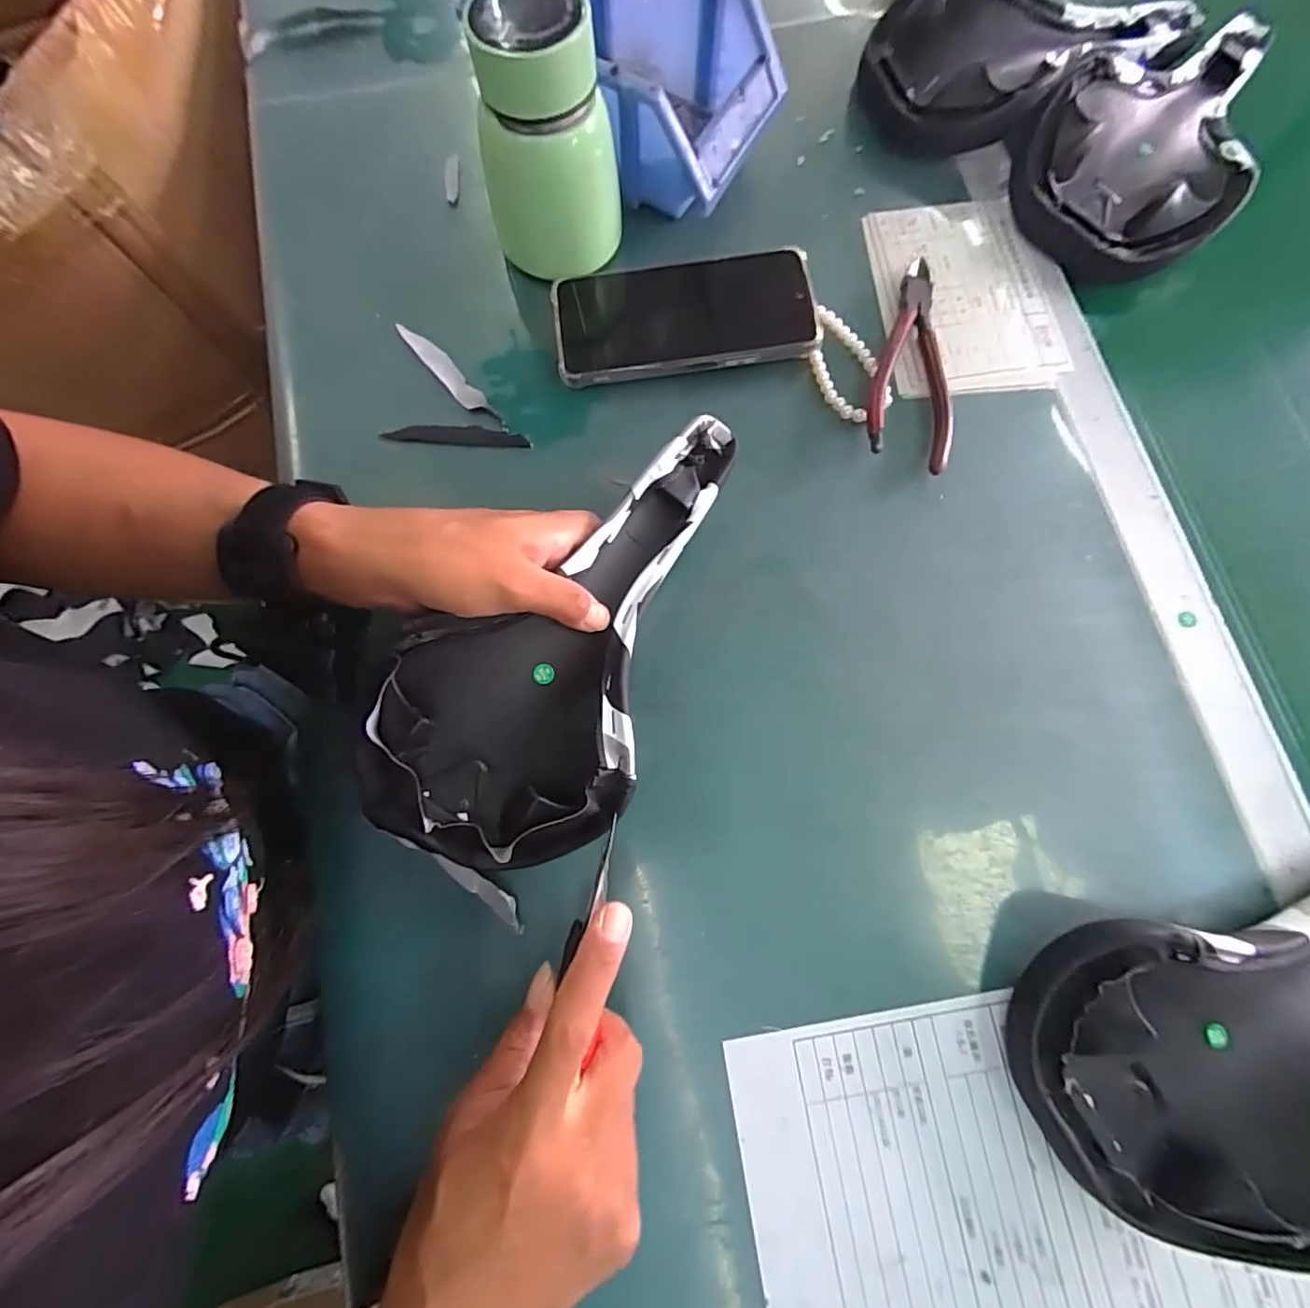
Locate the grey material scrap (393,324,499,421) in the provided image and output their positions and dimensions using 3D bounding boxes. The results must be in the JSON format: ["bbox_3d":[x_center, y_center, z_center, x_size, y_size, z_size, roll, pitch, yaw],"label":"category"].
[{"bbox_3d":[-0.137,-0.184,0.370,0.015,0.004,0.096,-41,80,-8],"label":"grey material scrap"}]

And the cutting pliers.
[{"bbox_3d":[0.171,-0.190,0.369,0.055,0.022,0.152,13,78,3],"label":"cutting pliers"}]

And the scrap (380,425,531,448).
[{"bbox_3d":[-0.125,-0.139,0.360,0.090,0.004,0.014,3,83,0],"label":"scrap"}]

